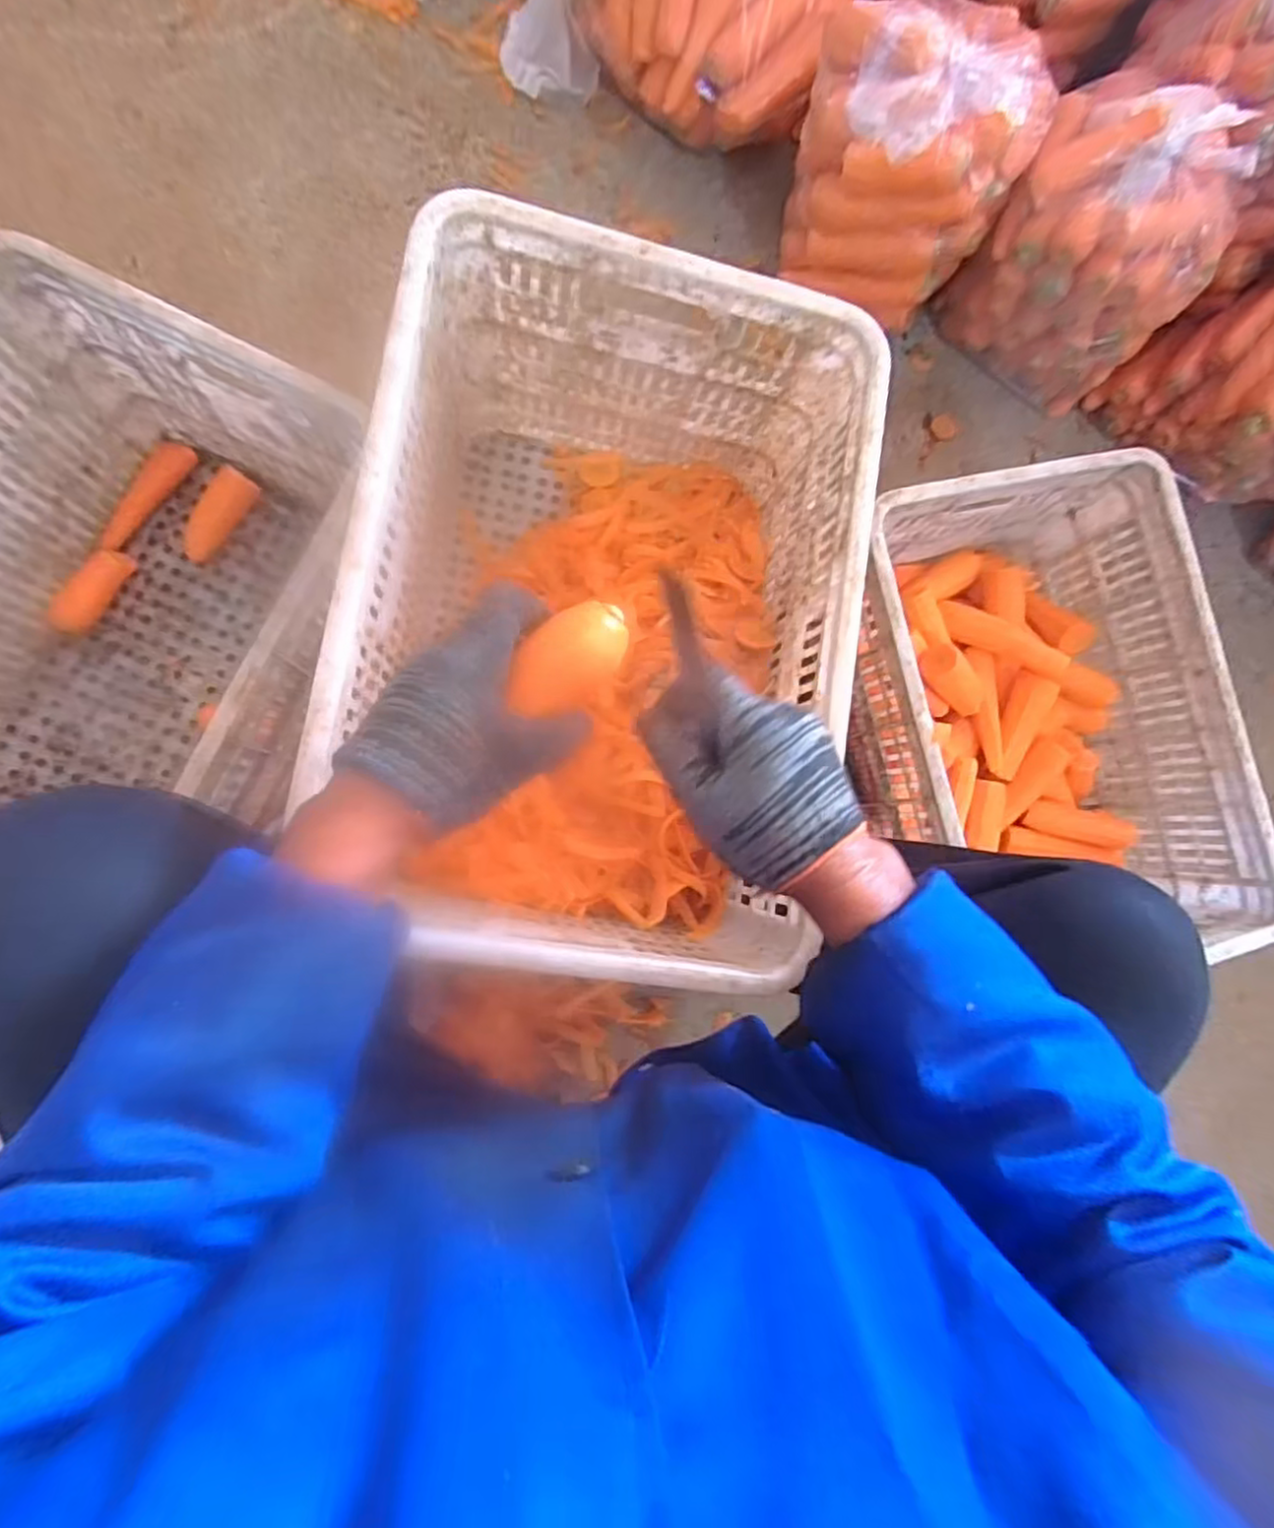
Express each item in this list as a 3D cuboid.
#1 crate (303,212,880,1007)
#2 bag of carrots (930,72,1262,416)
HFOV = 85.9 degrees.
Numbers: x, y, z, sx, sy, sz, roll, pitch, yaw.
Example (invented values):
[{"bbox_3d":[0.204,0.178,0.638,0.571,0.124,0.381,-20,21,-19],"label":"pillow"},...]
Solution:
[{"bbox_3d":[-0.038,-0.132,0.697,0.410,0.311,0.599,10,84,-8],"label":"crate"},{"bbox_3d":[0.541,-0.609,0.849,0.174,0.292,0.258,-42,93,-9],"label":"bag of carrots"}]

